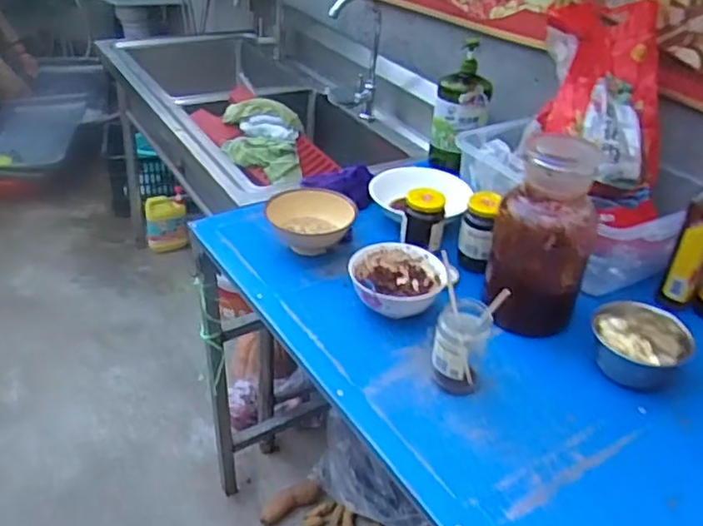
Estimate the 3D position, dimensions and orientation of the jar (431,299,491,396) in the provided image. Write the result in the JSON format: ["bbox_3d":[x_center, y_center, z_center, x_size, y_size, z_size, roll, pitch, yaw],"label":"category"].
[{"bbox_3d":[0.141,0.108,0.843,0.064,0.120,0.061,3,37,-2],"label":"jar"}]

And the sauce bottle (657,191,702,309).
[{"bbox_3d":[0.521,-0.033,0.968,0.059,0.219,0.068,22,40,22],"label":"sauce bottle"}]

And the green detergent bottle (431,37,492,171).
[{"bbox_3d":[0.234,-0.313,1.326,0.115,0.253,0.140,-15,41,-24],"label":"green detergent bottle"}]

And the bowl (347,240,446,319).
[{"bbox_3d":[0.070,0.036,1.004,0.150,0.063,0.148,3,37,-2],"label":"bowl"}]

